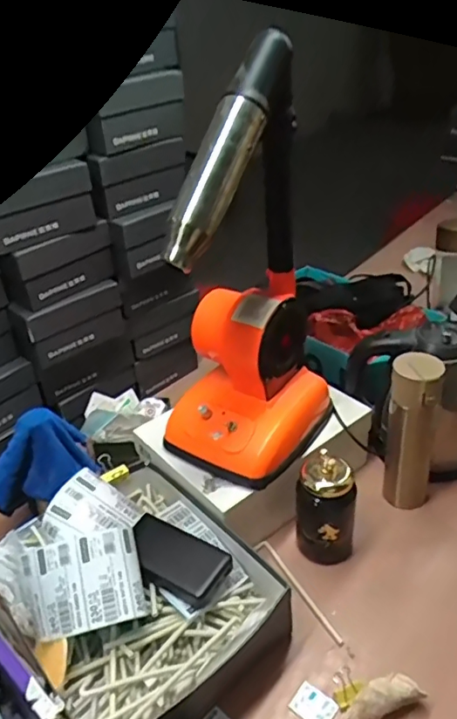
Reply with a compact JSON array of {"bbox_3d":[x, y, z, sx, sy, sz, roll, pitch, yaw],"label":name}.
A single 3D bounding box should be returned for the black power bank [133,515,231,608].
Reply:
[{"bbox_3d":[-0.068,0.246,0.706,0.134,0.020,0.075,18,40,31],"label":"black power bank"}]

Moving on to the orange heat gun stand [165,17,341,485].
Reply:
[{"bbox_3d":[0.010,-0.084,0.701,0.176,0.459,0.212,20,41,33],"label":"orange heat gun stand"}]

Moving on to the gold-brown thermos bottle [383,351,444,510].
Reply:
[{"bbox_3d":[0.254,0.111,0.791,0.064,0.251,0.052,5,35,15],"label":"gold-brown thermos bottle"}]

